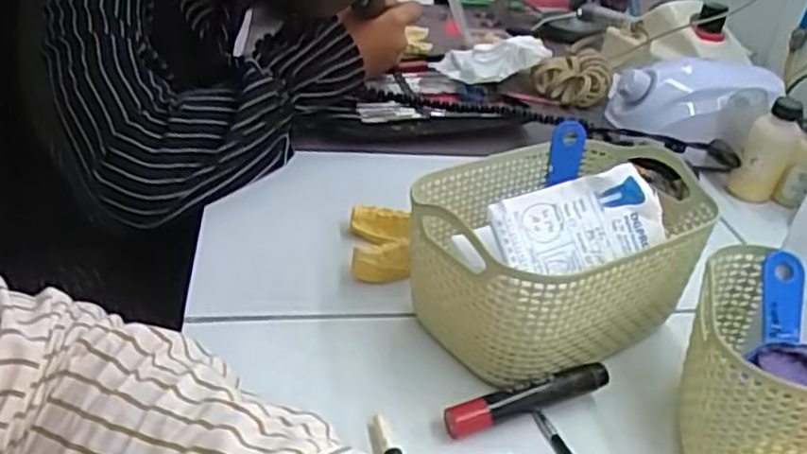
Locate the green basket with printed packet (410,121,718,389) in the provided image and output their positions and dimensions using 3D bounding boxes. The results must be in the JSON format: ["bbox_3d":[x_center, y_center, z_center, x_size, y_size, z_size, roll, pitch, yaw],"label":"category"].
[{"bbox_3d":[0.092,0.014,0.437,0.175,0.096,0.120,-15,36,-30],"label":"green basket with printed packet"}]

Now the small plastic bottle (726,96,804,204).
[{"bbox_3d":[0.290,-0.060,0.595,0.035,0.090,0.032,27,38,30],"label":"small plastic bottle"}]

